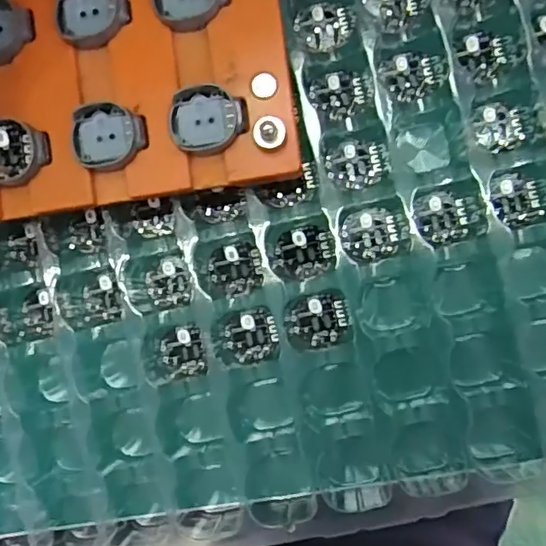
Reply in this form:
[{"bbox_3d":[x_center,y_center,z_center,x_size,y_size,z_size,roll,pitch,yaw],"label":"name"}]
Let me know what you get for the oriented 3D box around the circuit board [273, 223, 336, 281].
[{"bbox_3d":[0.014,-0.010,0.257,0.026,0.005,0.024,-13,86,5],"label":"circuit board"}]

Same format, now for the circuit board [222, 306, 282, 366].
[{"bbox_3d":[-0.010,0.028,0.259,0.025,0.004,0.024,-14,86,5],"label":"circuit board"}]

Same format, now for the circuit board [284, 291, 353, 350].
[{"bbox_3d":[0.020,0.021,0.257,0.028,0.004,0.025,-12,86,5],"label":"circuit board"}]

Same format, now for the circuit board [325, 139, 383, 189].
[{"bbox_3d":[0.036,-0.049,0.255,0.024,0.004,0.021,14,89,6],"label":"circuit board"}]

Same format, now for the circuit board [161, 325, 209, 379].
[{"bbox_3d":[-0.040,0.036,0.261,0.020,0.004,0.023,-11,87,6],"label":"circuit board"}]

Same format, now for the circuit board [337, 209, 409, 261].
[{"bbox_3d":[0.044,-0.017,0.255,0.028,0.004,0.023,-5,87,6],"label":"circuit board"}]

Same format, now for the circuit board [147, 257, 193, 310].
[{"bbox_3d":[-0.048,0.005,0.263,0.020,0.004,0.022,-4,87,6],"label":"circuit board"}]

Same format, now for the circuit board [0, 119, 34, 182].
[{"bbox_3d":[-0.107,-0.049,0.229,0.024,0.005,0.022,-35,85,4],"label":"circuit board"}]

